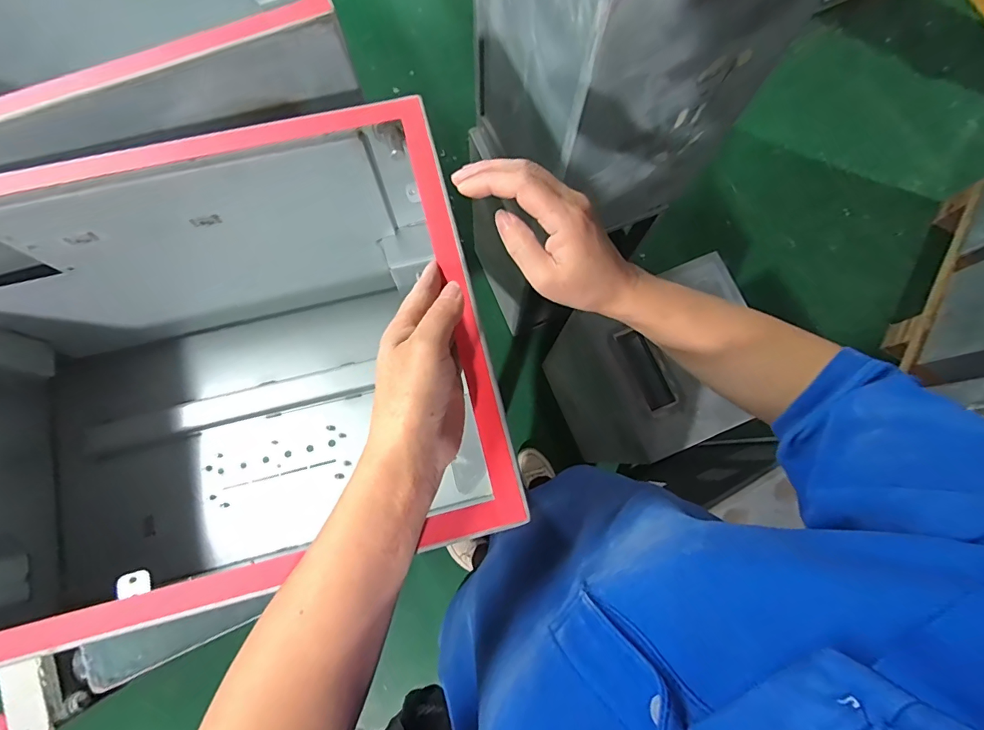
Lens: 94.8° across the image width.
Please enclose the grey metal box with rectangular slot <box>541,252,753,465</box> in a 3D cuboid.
[{"bbox_3d":[0.348,0.031,1.064,0.303,0.530,0.302,-22,79,-5],"label":"grey metal box with rectangular slot"}]

